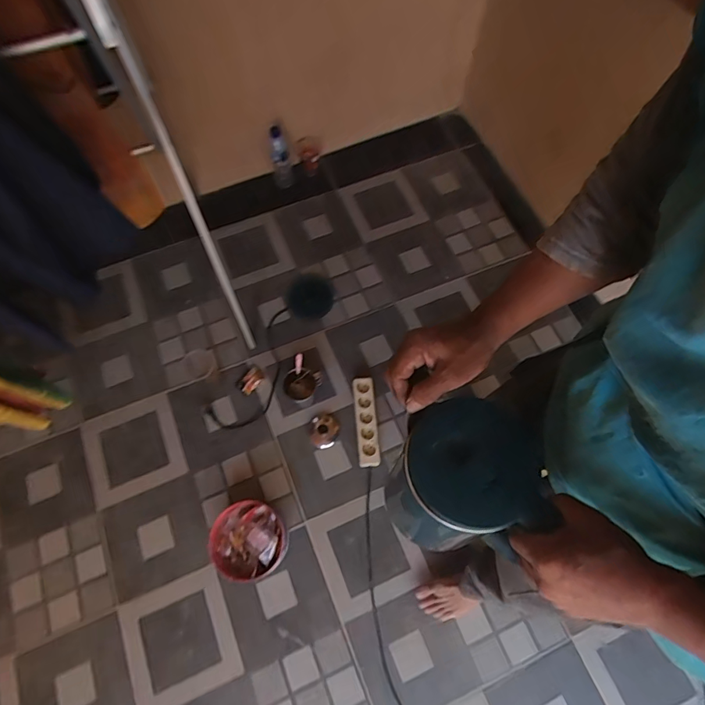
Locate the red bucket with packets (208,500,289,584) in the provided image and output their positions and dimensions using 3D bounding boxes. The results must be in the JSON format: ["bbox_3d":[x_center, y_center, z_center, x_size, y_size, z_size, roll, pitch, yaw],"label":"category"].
[{"bbox_3d":[-0.262,0.473,1.089,0.180,0.111,0.177,0,68,0],"label":"red bucket with packets"}]

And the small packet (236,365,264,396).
[{"bbox_3d":[-0.308,0.083,1.301,0.057,0.013,0.087,39,74,14],"label":"small packet"}]

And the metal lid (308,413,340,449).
[{"bbox_3d":[-0.082,0.221,1.242,0.090,0.047,0.095,0,68,0],"label":"metal lid"}]

